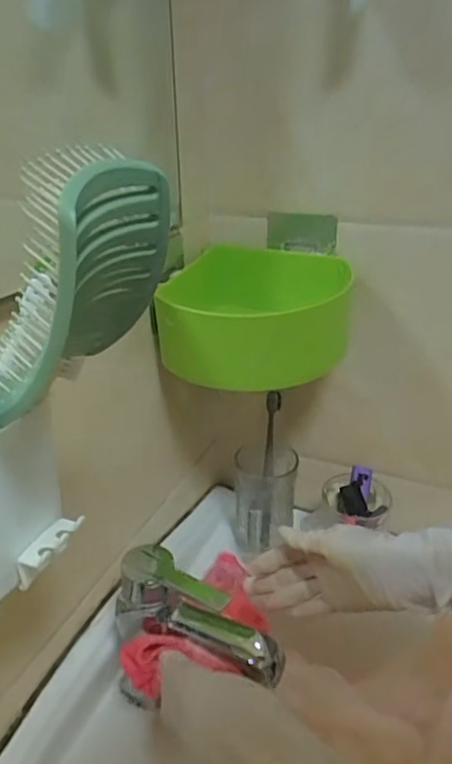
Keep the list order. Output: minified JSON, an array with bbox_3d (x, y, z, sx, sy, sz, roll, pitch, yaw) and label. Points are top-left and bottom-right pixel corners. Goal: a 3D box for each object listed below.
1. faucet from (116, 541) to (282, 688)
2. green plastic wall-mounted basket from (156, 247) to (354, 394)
[{"bbox_3d":[-0.024,0.196,0.490,0.148,0.089,0.048,12,27,14],"label":"faucet"},{"bbox_3d":[0.030,-0.072,0.587,0.190,0.089,0.162,2,27,5],"label":"green plastic wall-mounted basket"}]

